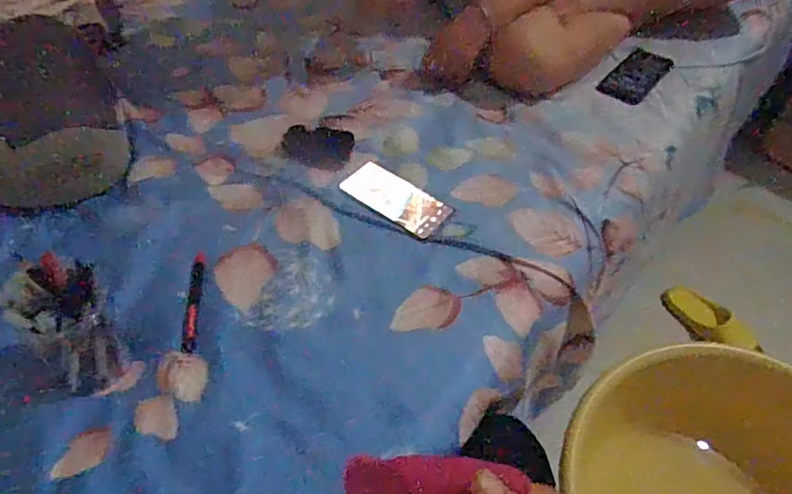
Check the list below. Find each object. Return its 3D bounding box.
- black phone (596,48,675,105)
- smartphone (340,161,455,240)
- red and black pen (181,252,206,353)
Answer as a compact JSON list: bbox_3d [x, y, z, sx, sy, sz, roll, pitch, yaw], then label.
[{"bbox_3d":[0.432,-0.310,0.996,0.073,0.015,0.173,35,59,23],"label":"black phone"},{"bbox_3d":[0.000,-0.071,0.805,0.162,0.007,0.073,35,59,23],"label":"smartphone"},{"bbox_3d":[-0.248,0.063,0.686,0.017,0.007,0.150,-6,52,-6],"label":"red and black pen"}]

